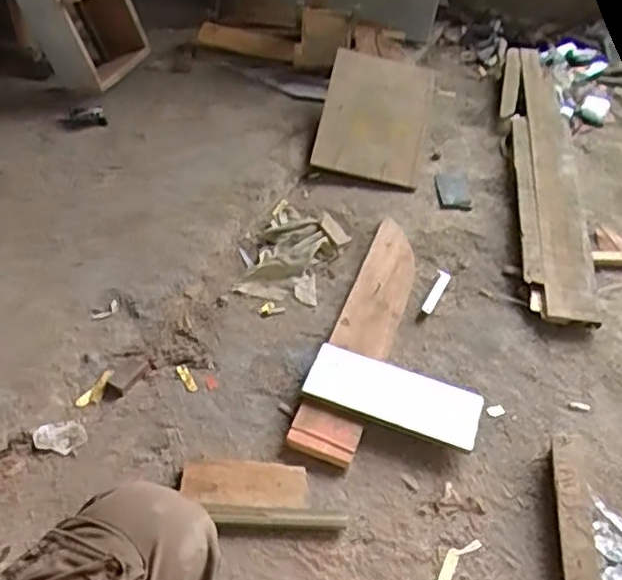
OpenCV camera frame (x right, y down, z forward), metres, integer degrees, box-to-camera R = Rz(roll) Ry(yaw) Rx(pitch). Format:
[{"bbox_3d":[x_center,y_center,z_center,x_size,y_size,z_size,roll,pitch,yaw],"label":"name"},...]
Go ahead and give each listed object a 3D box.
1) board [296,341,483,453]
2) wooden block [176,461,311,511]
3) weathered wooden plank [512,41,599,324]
[{"bbox_3d":[0.128,0.157,1.011,0.259,0.022,0.121,18,45,7],"label":"board"},{"bbox_3d":[-0.091,0.269,0.911,0.173,0.016,0.068,2,45,-2],"label":"wooden block"},{"bbox_3d":[0.533,-0.292,1.487,0.137,0.031,0.954,13,47,0],"label":"weathered wooden plank"}]

